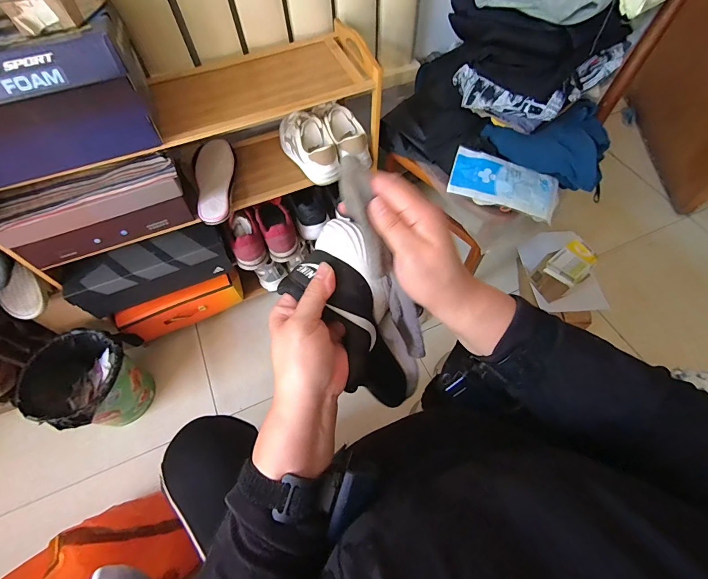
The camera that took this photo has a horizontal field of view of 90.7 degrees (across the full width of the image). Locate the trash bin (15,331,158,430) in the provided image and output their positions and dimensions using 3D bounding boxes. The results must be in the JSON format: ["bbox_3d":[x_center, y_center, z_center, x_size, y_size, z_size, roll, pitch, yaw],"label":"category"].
[{"bbox_3d":[-0.671,0.243,0.930,0.206,0.230,0.249,8,60,6],"label":"trash bin"}]

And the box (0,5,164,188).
[{"bbox_3d":[-0.516,-0.296,0.548,0.353,0.170,0.192,-24,61,-13],"label":"box"}]

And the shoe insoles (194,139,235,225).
[{"bbox_3d":[-0.322,-0.255,0.814,0.095,0.028,0.247,-13,60,-7],"label":"shoe insoles"}]

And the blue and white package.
[{"bbox_3d":[0.328,-0.230,0.760,0.231,0.022,0.114,20,74,7],"label":"blue and white package"}]

